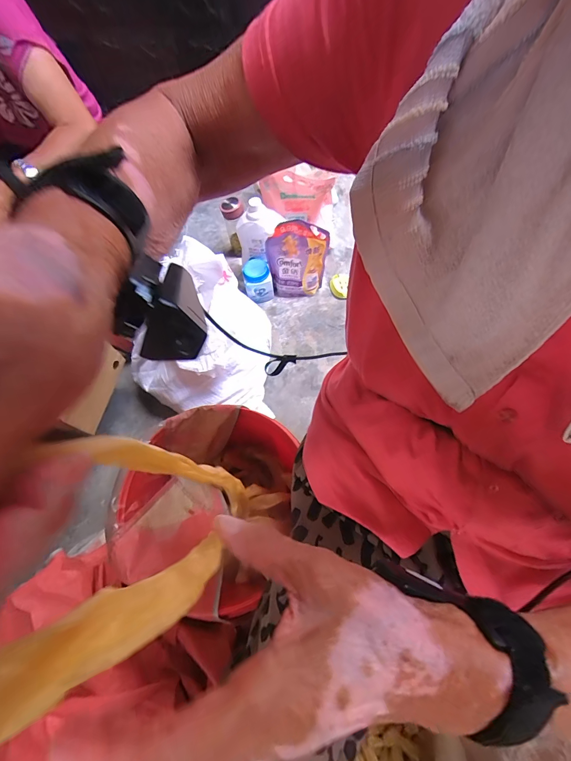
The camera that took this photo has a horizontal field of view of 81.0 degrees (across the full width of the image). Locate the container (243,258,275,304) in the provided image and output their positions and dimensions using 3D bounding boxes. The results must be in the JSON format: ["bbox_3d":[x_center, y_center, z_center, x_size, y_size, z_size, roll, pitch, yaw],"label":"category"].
[{"bbox_3d":[-0.084,-0.300,1.009,0.081,0.112,0.081,-1,65,3],"label":"container"}]

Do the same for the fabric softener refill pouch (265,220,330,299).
[{"bbox_3d":[0.033,-0.329,0.955,0.162,0.243,0.050,-2,65,3],"label":"fabric softener refill pouch"}]

